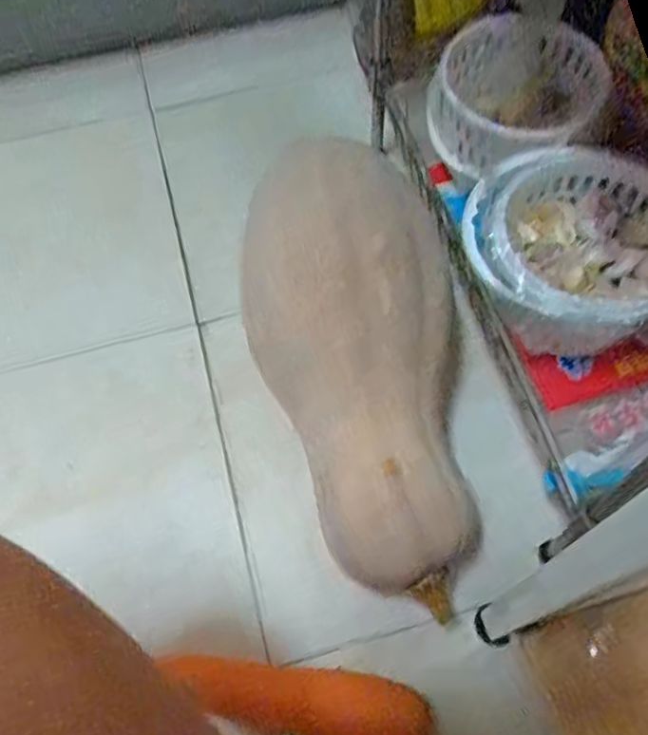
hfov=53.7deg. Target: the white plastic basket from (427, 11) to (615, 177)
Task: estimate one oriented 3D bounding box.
[{"bbox_3d":[0.164,-0.238,0.565,0.123,0.064,0.147,34,69,18],"label":"white plastic basket"}]

